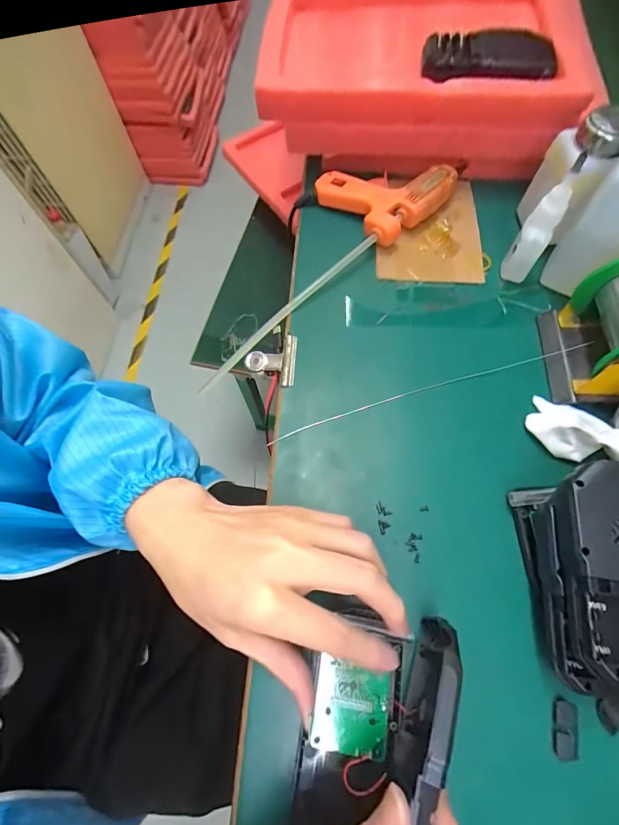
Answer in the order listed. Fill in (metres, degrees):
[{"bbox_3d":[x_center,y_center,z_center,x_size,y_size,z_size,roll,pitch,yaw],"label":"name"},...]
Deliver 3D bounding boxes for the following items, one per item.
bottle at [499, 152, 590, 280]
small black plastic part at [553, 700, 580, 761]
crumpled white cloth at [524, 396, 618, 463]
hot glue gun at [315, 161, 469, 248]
[{"bbox_3d":[0.192,-0.153,0.315,0.025,0.100,0.021,35,72,15],"label":"bottle"},{"bbox_3d":[0.153,0.189,0.225,0.014,0.004,0.029,11,67,6],"label":"small black plastic part"},{"bbox_3d":[0.203,0.013,0.283,0.067,0.025,0.045,25,70,12],"label":"crumpled white cloth"},{"bbox_3d":[0.085,-0.236,0.392,0.133,0.030,0.104,-40,71,-14],"label":"hot glue gun"}]

